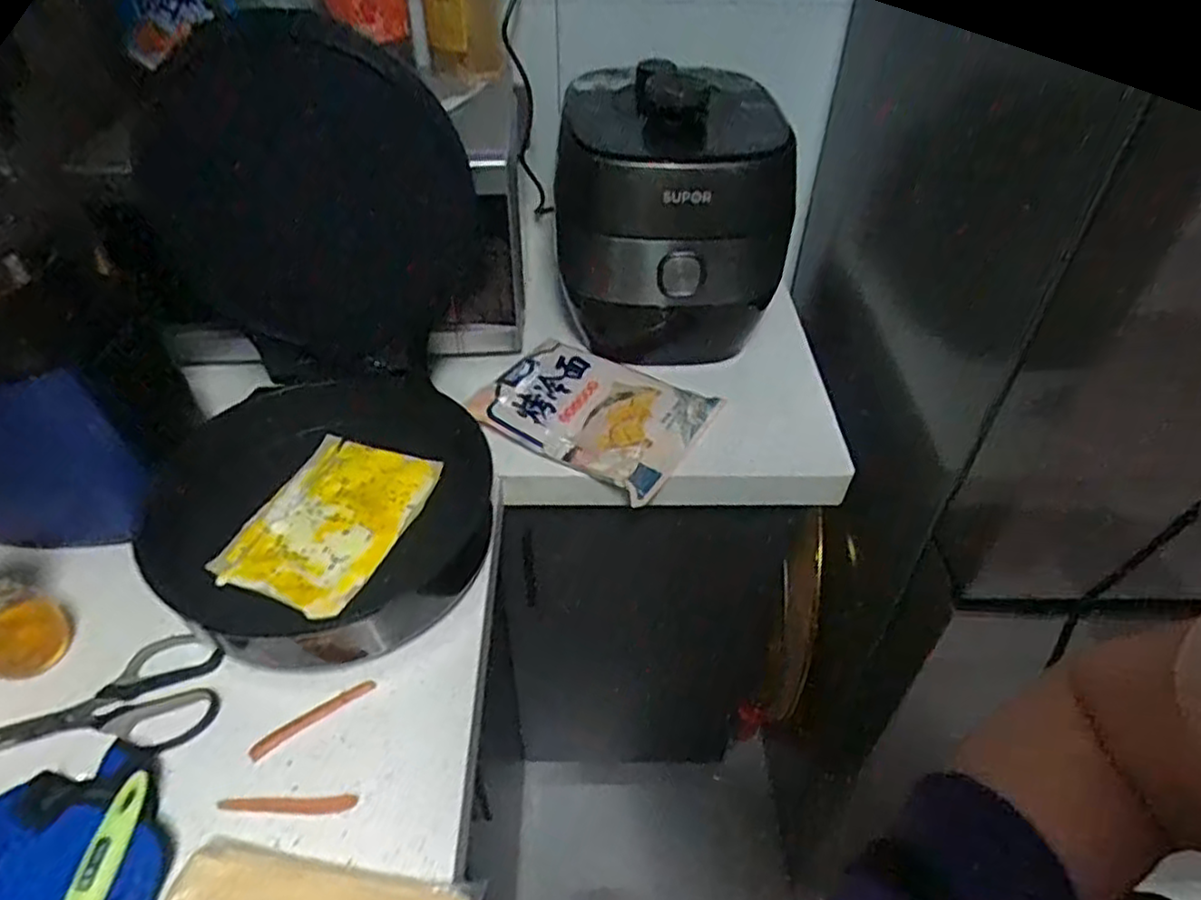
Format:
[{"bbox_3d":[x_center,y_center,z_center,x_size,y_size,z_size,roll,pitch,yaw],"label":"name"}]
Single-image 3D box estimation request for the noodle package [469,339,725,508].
[{"bbox_3d":[-0.006,-0.052,0.834,0.240,0.023,0.181,23,48,23],"label":"noodle package"}]

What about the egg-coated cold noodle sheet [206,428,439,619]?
[{"bbox_3d":[-0.248,0.061,0.665,0.137,0.011,0.179,15,48,16],"label":"egg-coated cold noodle sheet"}]

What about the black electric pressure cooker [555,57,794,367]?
[{"bbox_3d":[0.091,-0.291,0.889,0.289,0.261,0.286,2,43,4],"label":"black electric pressure cooker"}]

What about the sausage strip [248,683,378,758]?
[{"bbox_3d":[-0.229,0.213,0.575,0.100,0.004,0.016,-27,49,-25],"label":"sausage strip"}]

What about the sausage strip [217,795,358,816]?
[{"bbox_3d":[-0.229,0.260,0.526,0.096,0.006,0.013,-3,43,-2],"label":"sausage strip"}]

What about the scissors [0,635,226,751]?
[{"bbox_3d":[-0.397,0.195,0.585,0.181,0.019,0.098,-2,43,3],"label":"scissors"}]

